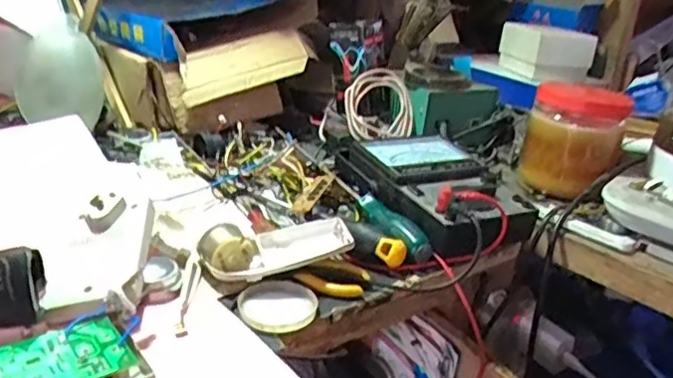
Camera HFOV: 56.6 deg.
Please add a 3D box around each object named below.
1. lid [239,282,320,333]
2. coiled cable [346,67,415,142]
[{"bbox_3d":[-0.042,0.084,0.454,0.057,0.004,0.053,5,23,-2],"label":"lid"},{"bbox_3d":[0.049,-0.100,0.750,0.079,0.086,0.030,-14,-6,-18],"label":"coiled cable"}]

